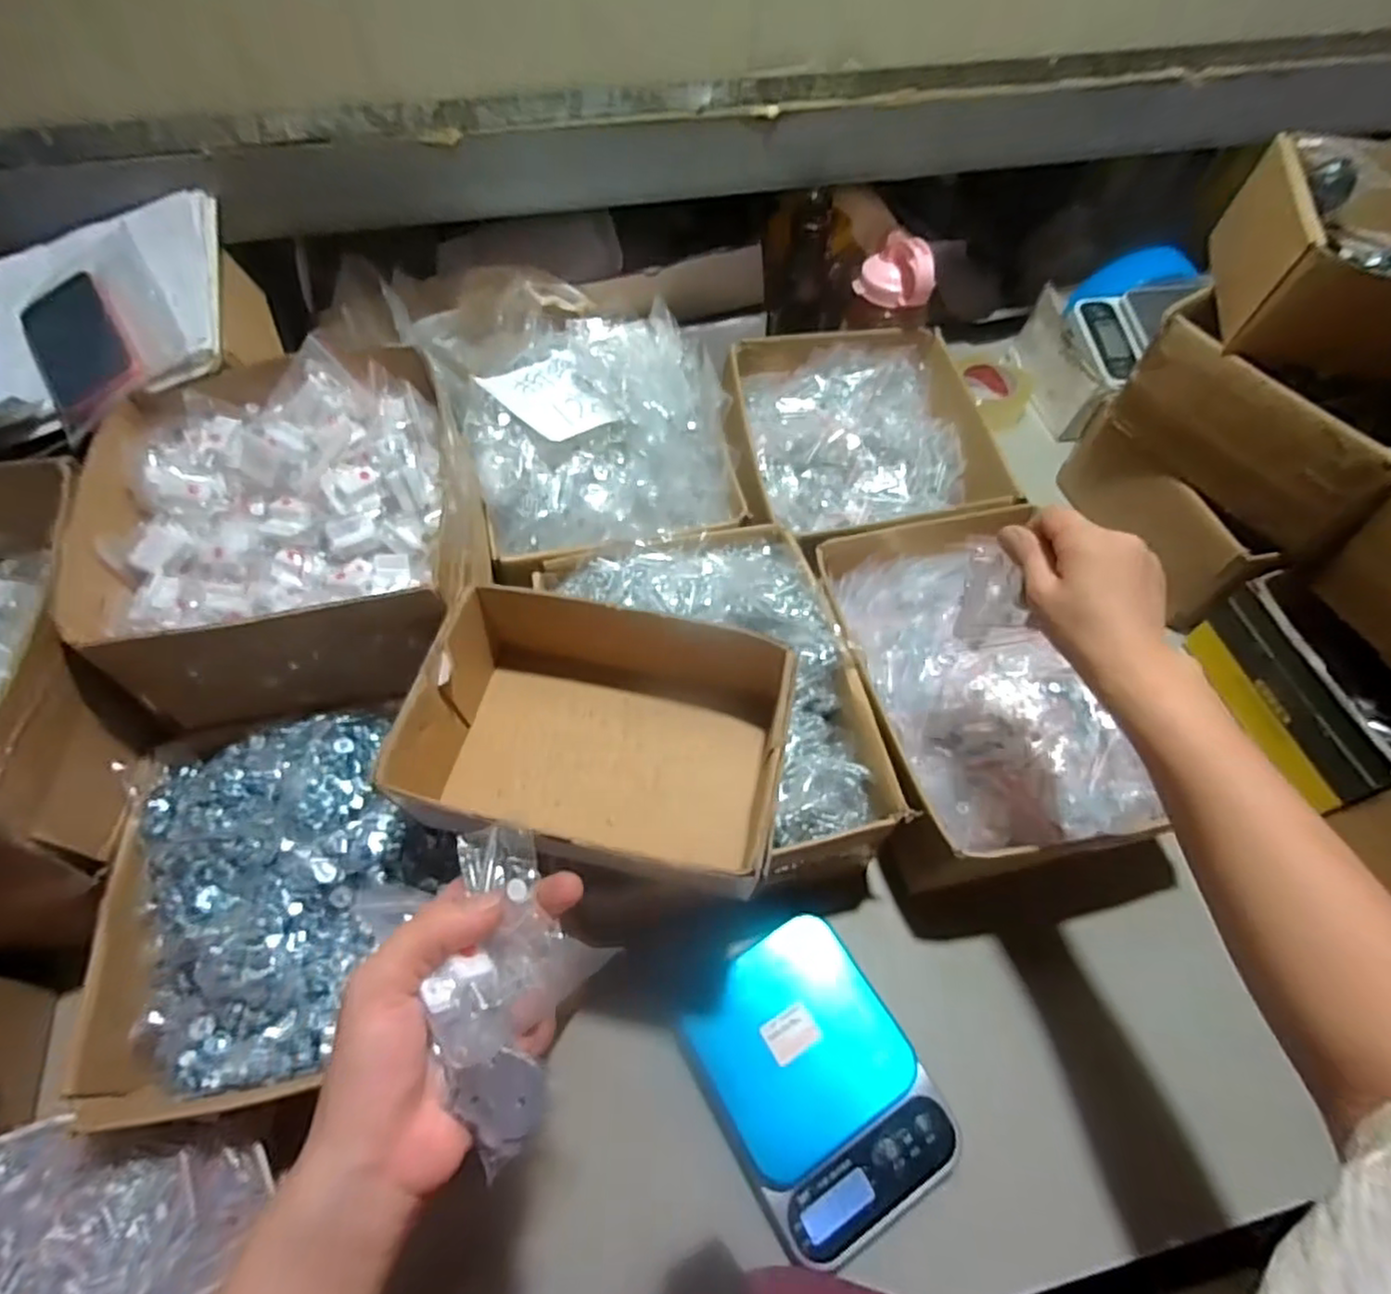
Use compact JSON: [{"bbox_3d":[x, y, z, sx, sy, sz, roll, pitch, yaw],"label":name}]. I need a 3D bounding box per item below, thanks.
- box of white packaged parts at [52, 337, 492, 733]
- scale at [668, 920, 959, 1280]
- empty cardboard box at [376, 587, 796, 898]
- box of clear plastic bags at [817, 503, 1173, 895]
[{"bbox_3d":[-0.339,-0.100,0.603,0.284,0.128,0.302,-13,58,-9],"label":"box of white packaged parts"},{"bbox_3d":[0.087,0.321,0.514,0.144,0.029,0.197,-28,61,-17],"label":"scale"},{"bbox_3d":[-0.065,0.070,0.507,0.253,0.110,0.164,11,58,7],"label":"empty cardboard box"},{"bbox_3d":[0.239,0.039,0.641,0.198,0.097,0.329,-9,58,-6],"label":"box of clear plastic bags"}]

